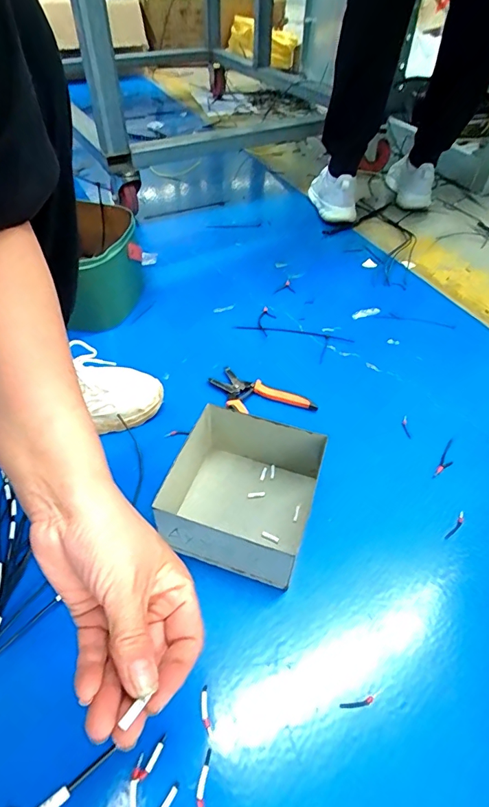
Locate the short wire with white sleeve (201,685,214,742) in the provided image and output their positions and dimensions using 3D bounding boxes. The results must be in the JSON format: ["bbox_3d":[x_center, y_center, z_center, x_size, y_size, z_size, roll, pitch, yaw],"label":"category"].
[{"bbox_3d":[-0.036,0.285,0.403,0.008,0.004,0.042,-8,49,-9],"label":"short wire with white sleeve"}]

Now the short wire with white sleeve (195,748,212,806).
[{"bbox_3d":[-0.035,0.324,0.369,0.010,0.004,0.050,3,49,0],"label":"short wire with white sleeve"}]

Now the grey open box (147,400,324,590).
[{"bbox_3d":[-0.005,0.102,0.517,0.162,0.082,0.159,16,50,12],"label":"grey open box"}]

